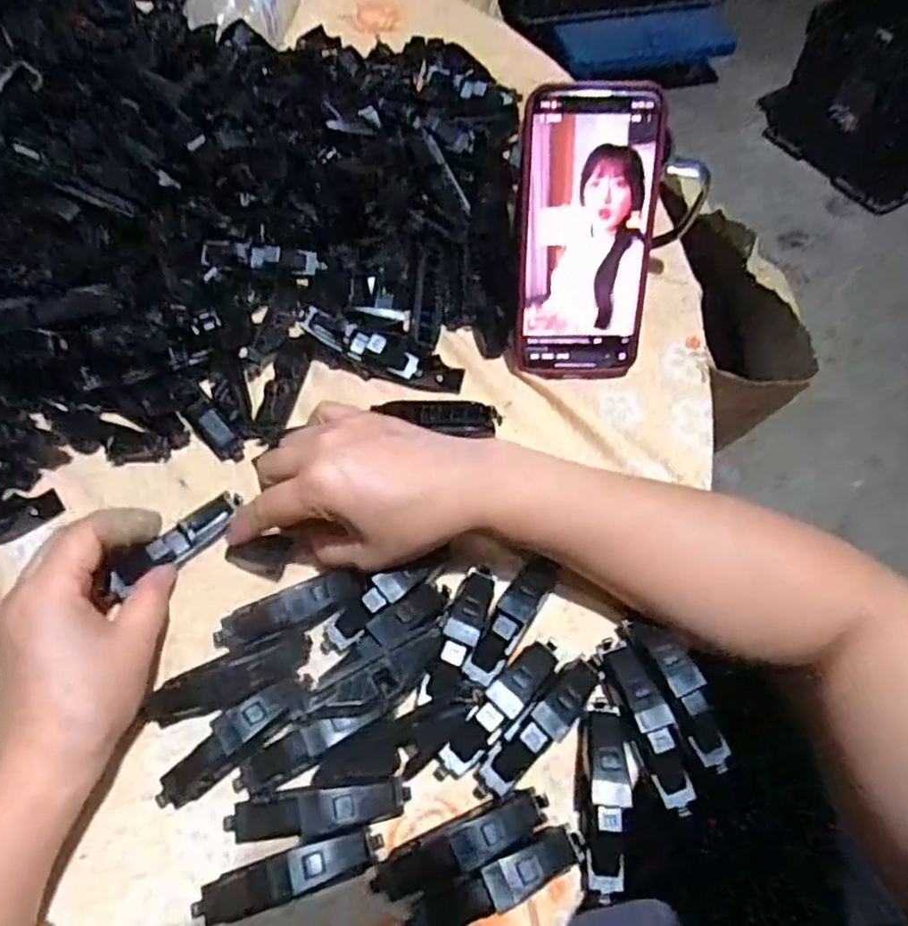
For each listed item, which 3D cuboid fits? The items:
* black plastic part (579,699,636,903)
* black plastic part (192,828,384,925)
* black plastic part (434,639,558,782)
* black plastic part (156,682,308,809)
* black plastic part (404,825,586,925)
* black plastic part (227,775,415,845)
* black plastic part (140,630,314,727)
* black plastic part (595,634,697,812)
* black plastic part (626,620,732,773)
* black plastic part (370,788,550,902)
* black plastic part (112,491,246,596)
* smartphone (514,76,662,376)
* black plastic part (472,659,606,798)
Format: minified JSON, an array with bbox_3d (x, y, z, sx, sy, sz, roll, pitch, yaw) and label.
[{"bbox_3d":[0.069,0.151,0.300,0.023,0.021,0.080,0,63,1],"label":"black plastic part"},{"bbox_3d":[-0.071,0.177,0.281,0.078,0.018,0.018,-16,63,-7],"label":"black plastic part"},{"bbox_3d":[0.022,0.117,0.317,0.018,0.018,0.081,38,69,18],"label":"black plastic part"},{"bbox_3d":[-0.104,0.130,0.307,0.077,0.016,0.021,-37,68,-16],"label":"black plastic part"},{"bbox_3d":[0.019,0.181,0.282,0.081,0.016,0.018,-22,64,-10],"label":"black plastic part"},{"bbox_3d":[-0.062,0.155,0.293,0.080,0.018,0.018,-7,63,-3],"label":"black plastic part"},{"bbox_3d":[-0.111,0.105,0.323,0.078,0.019,0.026,-14,63,-6],"label":"black plastic part"},{"bbox_3d":[0.093,0.122,0.315,0.023,0.017,0.080,-21,64,-10],"label":"black plastic part"},{"bbox_3d":[0.112,0.110,0.320,0.017,0.019,0.075,-23,65,-11],"label":"black plastic part"},{"bbox_3d":[0.003,0.167,0.289,0.081,0.015,0.021,-21,64,-9],"label":"black plastic part"},{"bbox_3d":[-0.148,0.042,0.354,0.015,0.015,0.078,39,57,19],"label":"black plastic part"},{"bbox_3d":[0.078,-0.129,0.390,0.078,0.163,0.006,-1,27,1],"label":"smartphone"},{"bbox_3d":[0.042,0.124,0.312,0.081,0.017,0.018,-41,69,-18],"label":"black plastic part"}]

